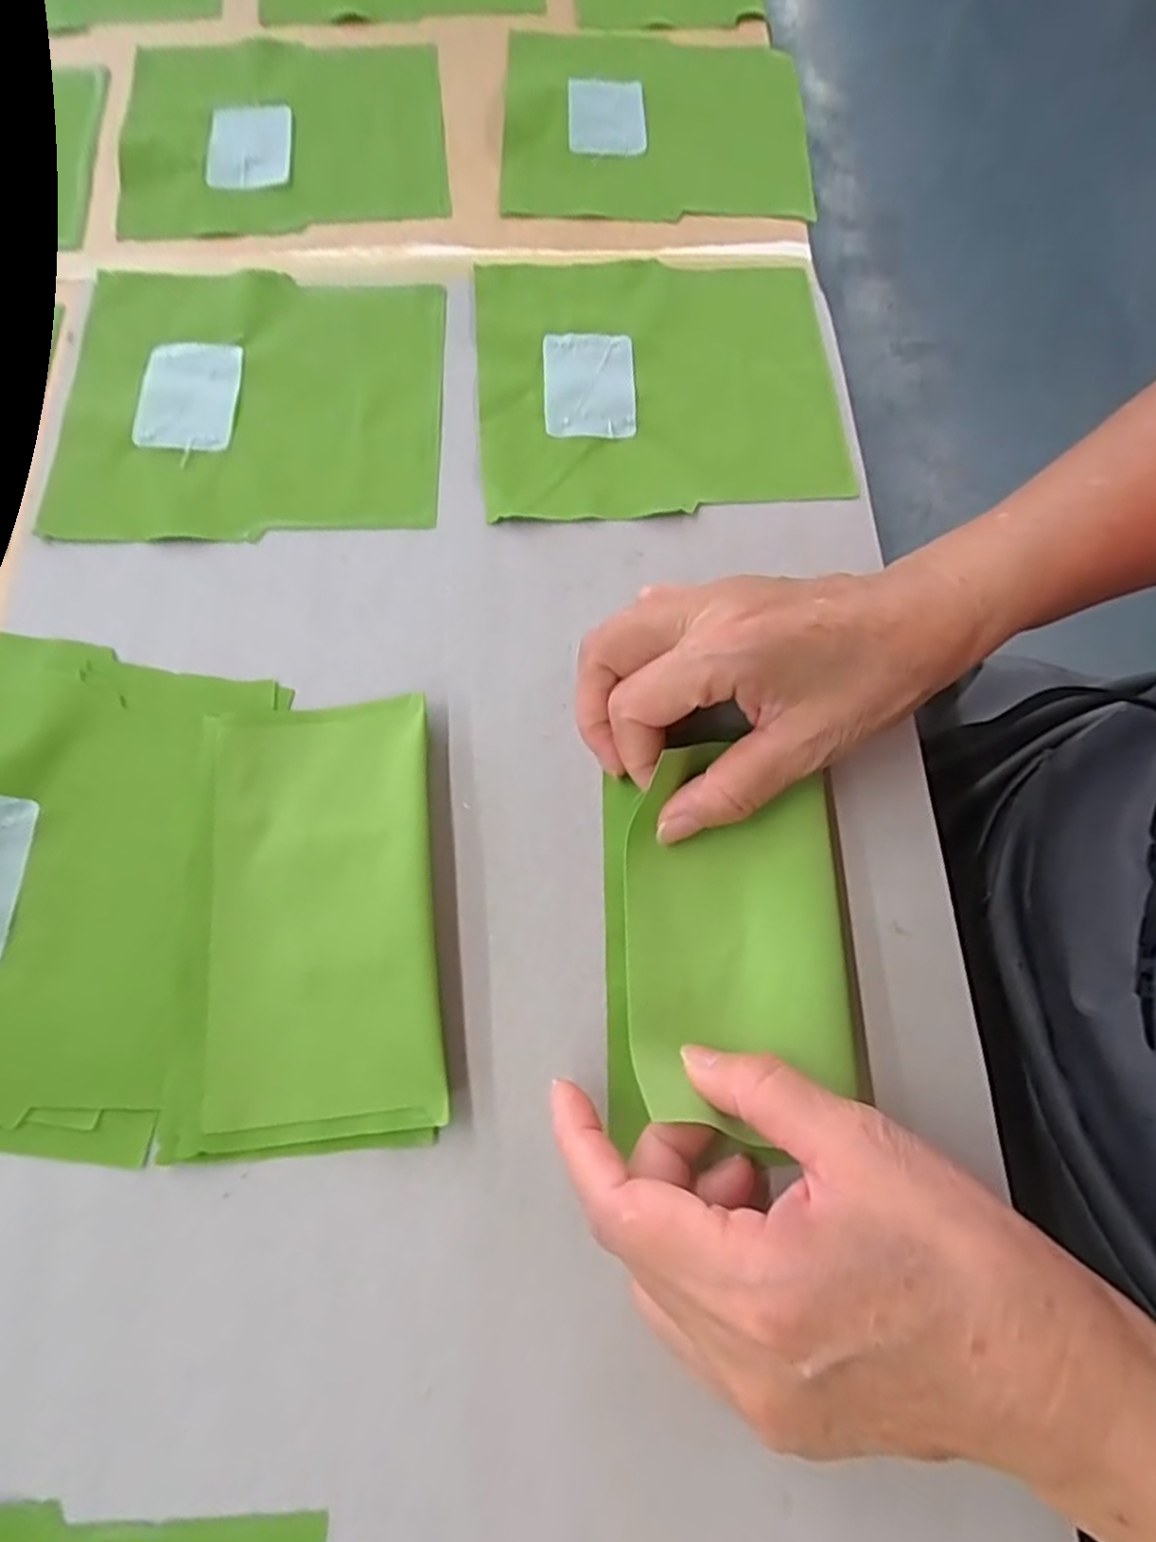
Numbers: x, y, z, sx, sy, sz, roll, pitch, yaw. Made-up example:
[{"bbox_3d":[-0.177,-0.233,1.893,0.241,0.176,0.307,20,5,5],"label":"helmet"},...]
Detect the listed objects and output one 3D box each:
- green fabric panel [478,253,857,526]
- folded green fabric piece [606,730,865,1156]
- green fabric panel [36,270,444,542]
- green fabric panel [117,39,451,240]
[{"bbox_3d":[0.037,-0.185,0.349,0.163,0.004,0.149,-3,71,-4],"label":"green fabric panel"},{"bbox_3d":[0.052,0.057,0.261,0.084,0.022,0.129,1,71,-2],"label":"folded green fabric piece"},{"bbox_3d":[-0.146,-0.170,0.338,0.163,0.005,0.144,-2,71,-3],"label":"green fabric panel"},{"bbox_3d":[-0.156,-0.344,0.397,0.165,0.007,0.138,-6,71,-5],"label":"green fabric panel"}]

